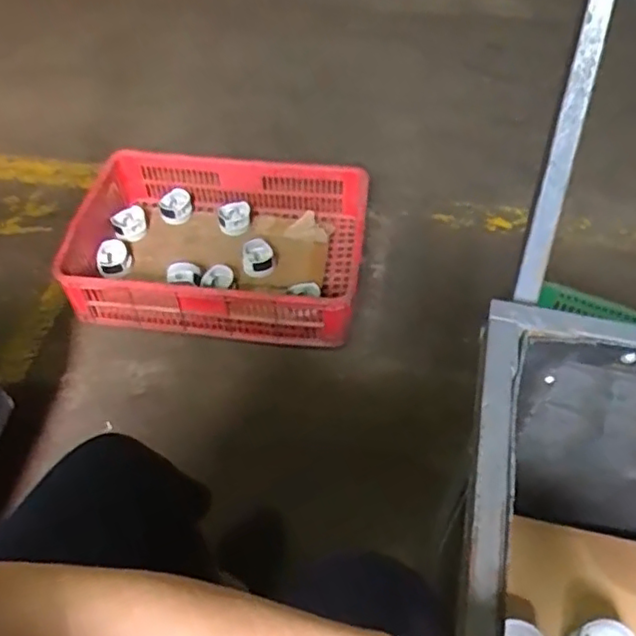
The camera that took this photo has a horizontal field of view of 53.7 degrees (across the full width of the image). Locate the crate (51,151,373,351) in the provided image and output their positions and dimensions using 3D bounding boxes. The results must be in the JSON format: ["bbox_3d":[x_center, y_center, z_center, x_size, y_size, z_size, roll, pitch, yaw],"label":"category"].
[{"bbox_3d":[-0.217,-0.157,1.439,0.634,0.173,0.439,2,52,1],"label":"crate"}]

